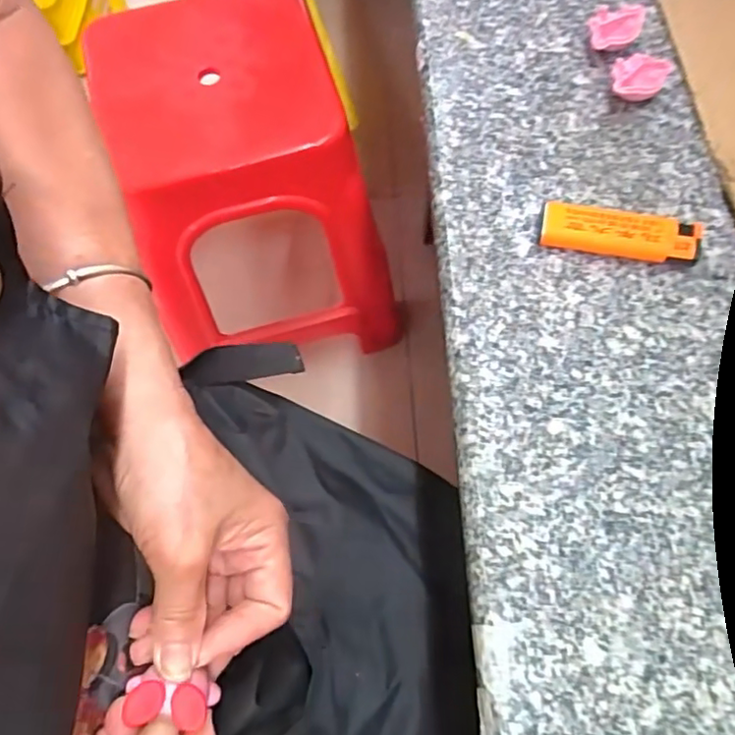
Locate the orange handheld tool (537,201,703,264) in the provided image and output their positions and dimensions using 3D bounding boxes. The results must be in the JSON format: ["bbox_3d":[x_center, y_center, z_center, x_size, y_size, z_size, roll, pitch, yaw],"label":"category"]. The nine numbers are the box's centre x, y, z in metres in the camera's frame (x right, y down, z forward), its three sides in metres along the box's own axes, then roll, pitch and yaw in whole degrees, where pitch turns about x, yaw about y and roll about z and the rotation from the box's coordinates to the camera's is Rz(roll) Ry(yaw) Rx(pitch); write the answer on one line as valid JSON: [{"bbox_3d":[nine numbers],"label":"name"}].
[{"bbox_3d":[0.129,-0.068,0.313,0.077,0.016,0.020,12,71,7],"label":"orange handheld tool"}]

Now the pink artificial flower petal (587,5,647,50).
[{"bbox_3d":[0.146,-0.201,0.363,0.029,0.017,0.029,21,72,10],"label":"pink artificial flower petal"}]

